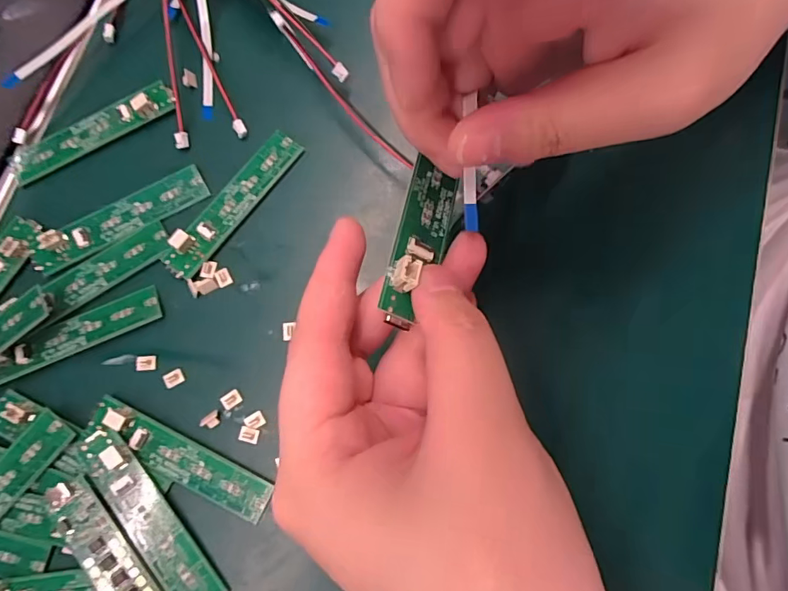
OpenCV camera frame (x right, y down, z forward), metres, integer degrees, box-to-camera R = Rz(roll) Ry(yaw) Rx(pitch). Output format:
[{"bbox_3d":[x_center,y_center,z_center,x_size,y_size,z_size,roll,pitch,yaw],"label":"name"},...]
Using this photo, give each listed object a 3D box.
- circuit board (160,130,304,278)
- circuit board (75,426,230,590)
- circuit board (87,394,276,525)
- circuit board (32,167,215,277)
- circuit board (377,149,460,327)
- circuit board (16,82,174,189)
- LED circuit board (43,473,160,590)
[{"bbox_3d":[-0.076,-0.044,0.222,0.018,0.010,0.083,36,81,8],"label":"circuit board"},{"bbox_3d":[-0.097,0.089,0.191,0.018,0.008,0.084,-40,80,-7],"label":"circuit board"},{"bbox_3d":[-0.090,0.068,0.196,0.082,0.010,0.017,25,79,6],"label":"circuit board"},{"bbox_3d":[-0.129,-0.037,0.220,0.083,0.009,0.018,-29,79,-5],"label":"circuit board"},{"bbox_3d":[0.008,-0.018,0.148,0.016,0.011,0.055,16,62,4],"label":"circuit board"},{"bbox_3d":[-0.147,-0.082,0.230,0.081,0.011,0.018,-30,79,-6],"label":"circuit board"},{"bbox_3d":[-0.106,0.107,0.183,0.017,0.004,0.082,-35,85,-15],"label":"LED circuit board"}]

